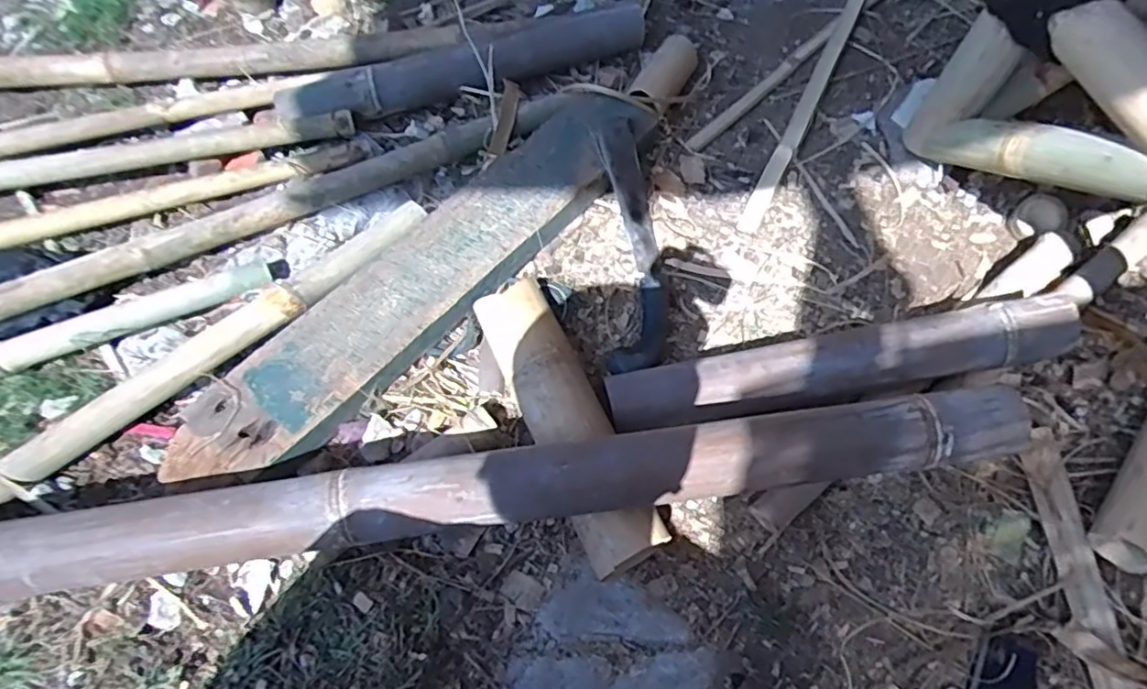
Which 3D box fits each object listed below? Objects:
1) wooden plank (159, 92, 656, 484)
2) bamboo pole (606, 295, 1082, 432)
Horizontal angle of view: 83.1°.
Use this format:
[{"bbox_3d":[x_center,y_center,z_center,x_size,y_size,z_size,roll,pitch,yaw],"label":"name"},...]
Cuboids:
[{"bbox_3d":[-0.154,-0.097,0.759,0.127,0.038,0.692,35,67,16],"label":"wooden plank"},{"bbox_3d":[0.272,0.016,0.674,0.471,0.077,0.068,-7,63,-5],"label":"bamboo pole"}]

